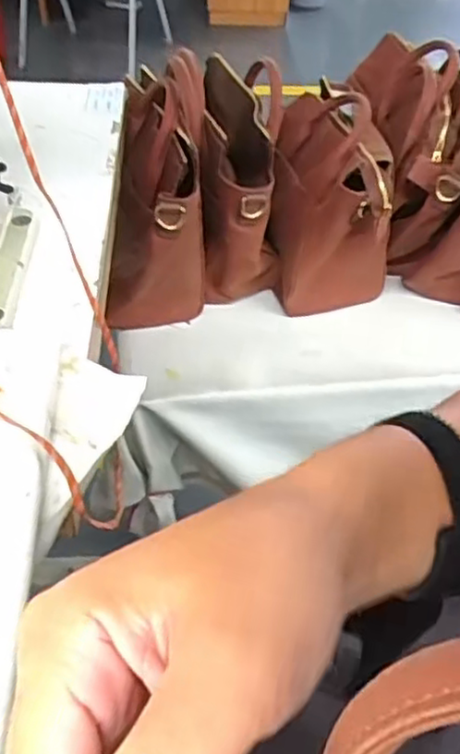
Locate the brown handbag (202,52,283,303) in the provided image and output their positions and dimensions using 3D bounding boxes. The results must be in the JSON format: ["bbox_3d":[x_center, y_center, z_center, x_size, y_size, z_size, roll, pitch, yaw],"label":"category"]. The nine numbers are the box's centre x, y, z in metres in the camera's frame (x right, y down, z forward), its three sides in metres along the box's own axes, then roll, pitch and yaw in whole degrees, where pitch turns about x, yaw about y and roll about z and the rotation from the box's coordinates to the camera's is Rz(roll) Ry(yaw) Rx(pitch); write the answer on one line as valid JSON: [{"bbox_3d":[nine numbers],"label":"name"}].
[{"bbox_3d":[0.012,-0.228,0.813,0.086,0.196,0.228,1,43,-2],"label":"brown handbag"}]

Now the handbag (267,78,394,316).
[{"bbox_3d":[0.112,-0.212,0.818,0.135,0.172,0.247,2,43,-1],"label":"handbag"}]

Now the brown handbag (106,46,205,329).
[{"bbox_3d":[-0.078,-0.208,0.772,0.102,0.234,0.256,2,43,-1],"label":"brown handbag"}]

